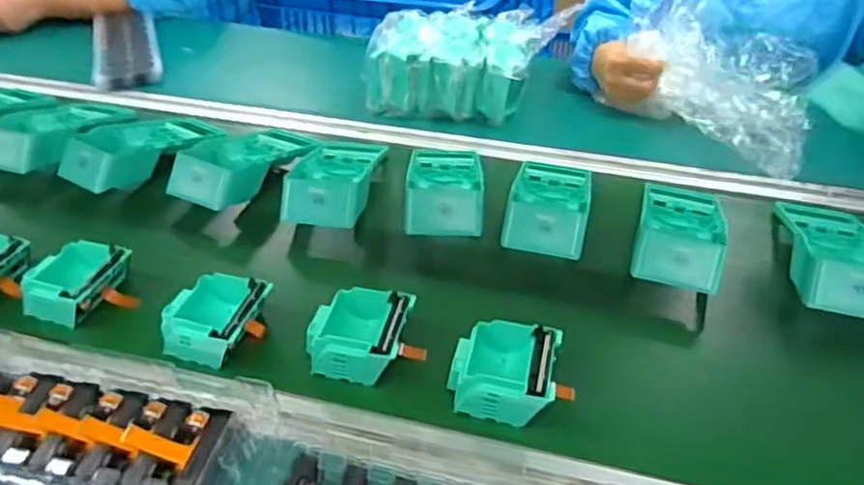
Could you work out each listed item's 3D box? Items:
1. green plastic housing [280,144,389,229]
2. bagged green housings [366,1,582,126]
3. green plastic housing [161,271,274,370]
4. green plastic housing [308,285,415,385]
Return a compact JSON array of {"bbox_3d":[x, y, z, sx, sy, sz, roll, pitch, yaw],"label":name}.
[{"bbox_3d":[-0.106,-0.071,0.725,0.089,0.042,0.176,2,25,3],"label":"green plastic housing"},{"bbox_3d":[0.044,-0.260,0.909,0.230,0.086,0.196,10,40,12],"label":"bagged green housings"},{"bbox_3d":[-0.182,0.063,0.540,0.074,0.034,0.081,9,40,11],"label":"green plastic housing"},{"bbox_3d":[-0.062,0.080,0.529,0.082,0.041,0.082,8,39,10],"label":"green plastic housing"}]

